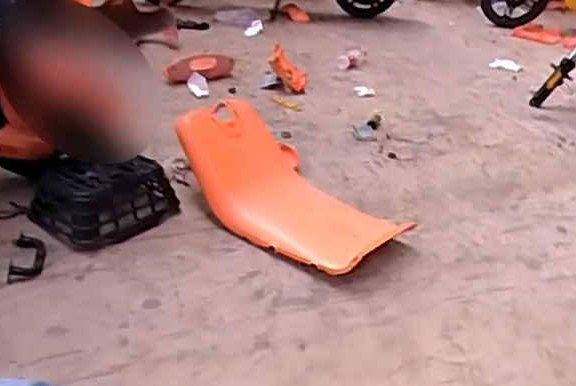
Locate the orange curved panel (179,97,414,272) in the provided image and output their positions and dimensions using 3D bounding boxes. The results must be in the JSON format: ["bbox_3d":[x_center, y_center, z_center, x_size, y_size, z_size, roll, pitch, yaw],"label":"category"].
[{"bbox_3d":[-0.030,-0.006,1.638,0.611,0.160,0.251,38,39,15],"label":"orange curved panel"}]

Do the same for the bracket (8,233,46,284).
[{"bbox_3d":[-0.600,0.146,1.482,0.077,0.023,0.174,-4,31,-17],"label":"bracket"}]

